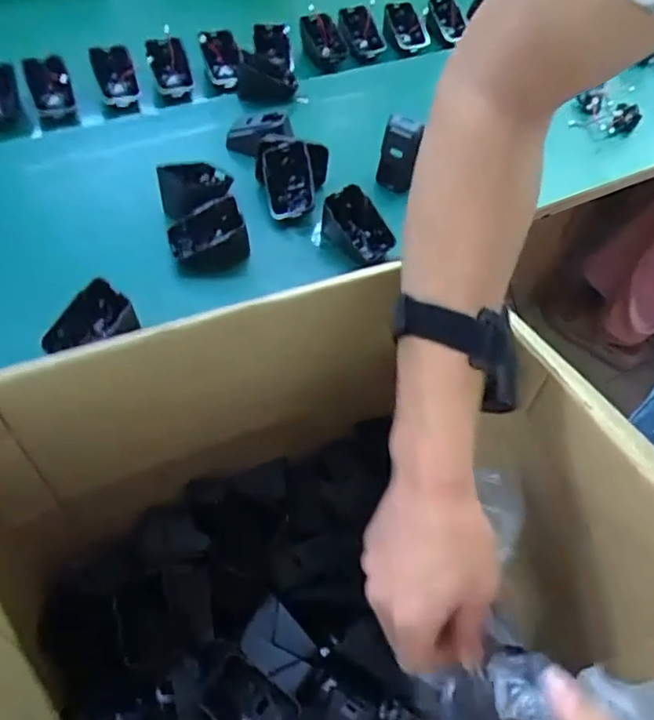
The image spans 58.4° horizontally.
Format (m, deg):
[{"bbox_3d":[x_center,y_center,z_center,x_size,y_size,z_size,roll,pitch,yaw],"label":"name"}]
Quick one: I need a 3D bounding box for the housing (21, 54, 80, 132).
[{"bbox_3d":[-0.295,-0.288,0.632,0.046,0.044,0.067,-18,56,-18],"label":"housing"}]

